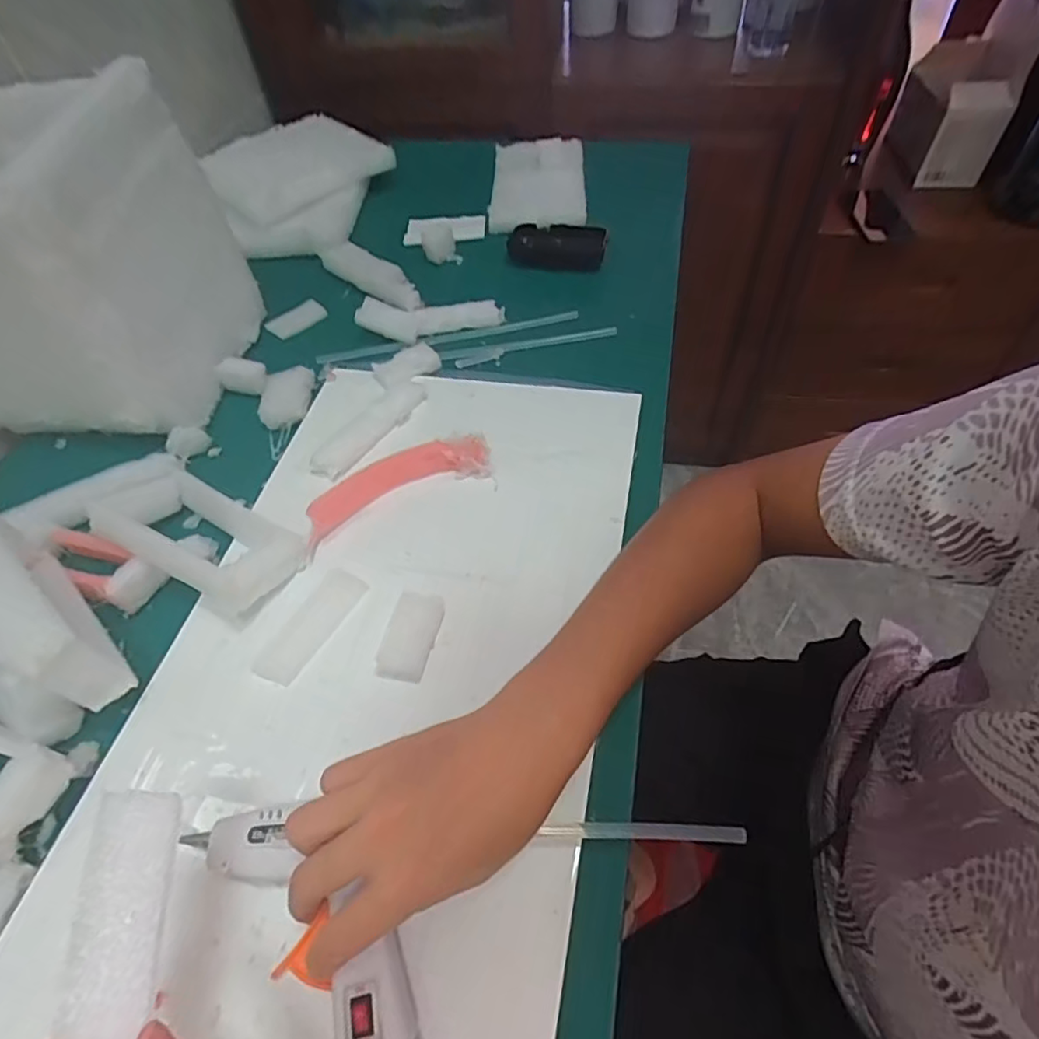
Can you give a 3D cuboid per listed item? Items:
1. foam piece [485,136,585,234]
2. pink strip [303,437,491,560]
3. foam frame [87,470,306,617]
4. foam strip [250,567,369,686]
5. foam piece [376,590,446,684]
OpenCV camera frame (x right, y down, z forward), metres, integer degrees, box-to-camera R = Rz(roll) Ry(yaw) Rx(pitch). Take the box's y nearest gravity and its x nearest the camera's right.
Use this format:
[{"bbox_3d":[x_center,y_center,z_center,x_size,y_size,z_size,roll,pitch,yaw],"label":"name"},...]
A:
[{"bbox_3d":[0.023,-0.424,0.750,0.116,0.031,0.182,3,56,3],"label":"foam piece"},{"bbox_3d":[-0.099,-0.028,0.474,0.152,0.027,0.038,-27,56,-14],"label":"pink strip"},{"bbox_3d":[-0.241,0.007,0.448,0.169,0.043,0.078,24,60,18],"label":"foam frame"},{"bbox_3d":[-0.146,0.074,0.423,0.033,0.004,0.088,24,59,21],"label":"foam strip"},{"bbox_3d":[-0.071,0.078,0.401,0.030,0.027,0.058,15,57,11],"label":"foam piece"}]

